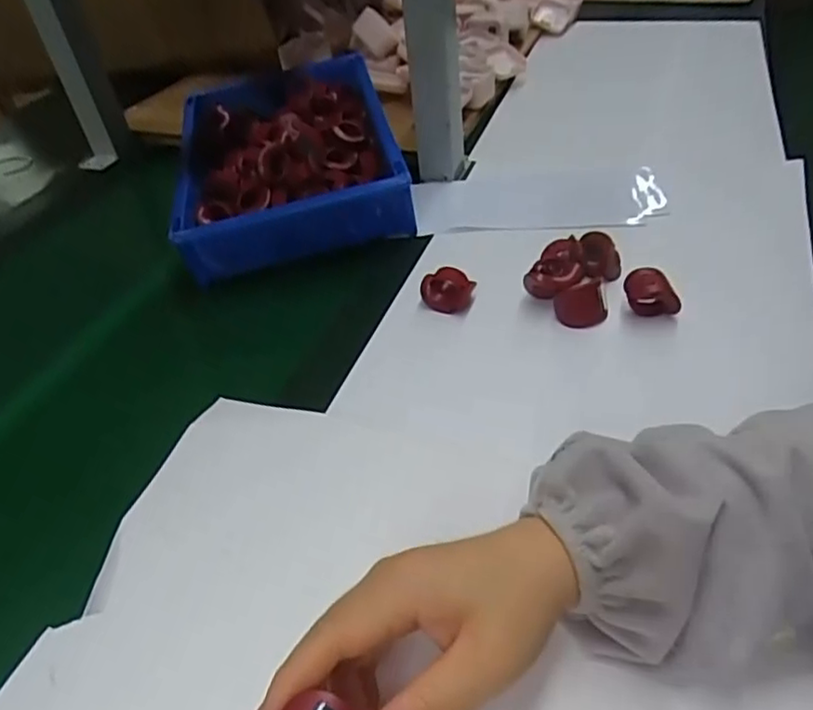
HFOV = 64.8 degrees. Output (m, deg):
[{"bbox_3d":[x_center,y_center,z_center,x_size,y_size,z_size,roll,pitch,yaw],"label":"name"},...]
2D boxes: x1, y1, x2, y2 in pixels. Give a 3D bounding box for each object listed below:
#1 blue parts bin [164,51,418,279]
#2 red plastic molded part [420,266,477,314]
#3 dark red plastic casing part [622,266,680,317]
[{"bbox_3d":[-0.124,-0.205,0.666,0.213,0.078,0.286,-12,42,-5],"label":"blue parts bin"},{"bbox_3d":[0.032,-0.052,0.503,0.041,0.028,0.023,5,43,14],"label":"red plastic molded part"},{"bbox_3d":[0.179,-0.043,0.466,0.039,0.033,0.022,12,45,21],"label":"dark red plastic casing part"}]

